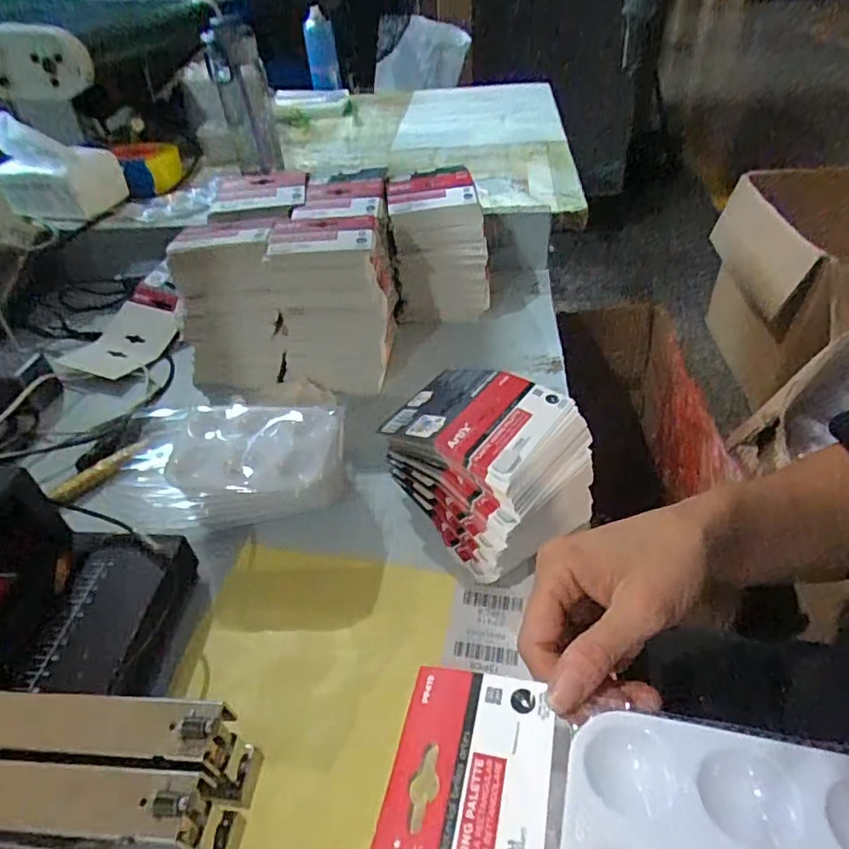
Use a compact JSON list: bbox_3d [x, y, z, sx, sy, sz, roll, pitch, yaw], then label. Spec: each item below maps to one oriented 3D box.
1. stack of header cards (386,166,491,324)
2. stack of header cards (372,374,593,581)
[{"bbox_3d":[0.017,-0.217,0.702,0.111,0.142,0.108,-8,41,-4],"label":"stack of header cards"},{"bbox_3d":[0.050,0.029,0.468,0.127,0.093,0.158,-27,46,-24],"label":"stack of header cards"}]

